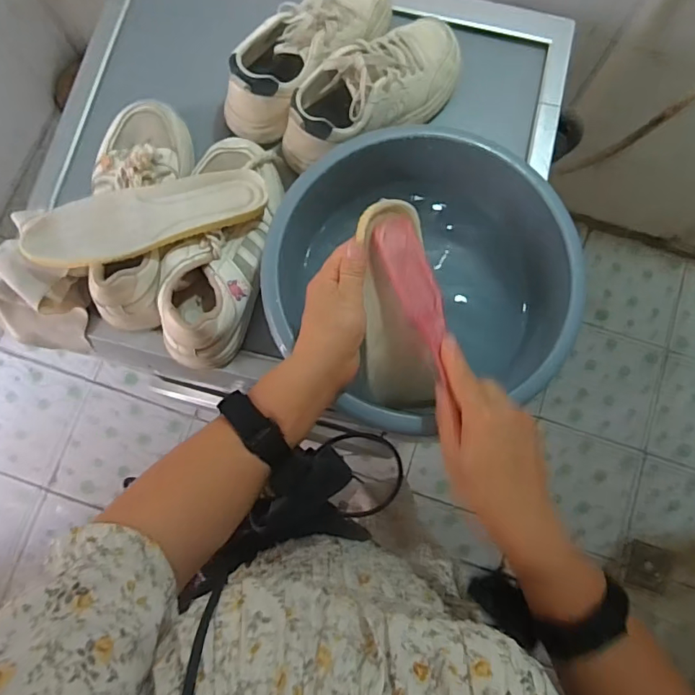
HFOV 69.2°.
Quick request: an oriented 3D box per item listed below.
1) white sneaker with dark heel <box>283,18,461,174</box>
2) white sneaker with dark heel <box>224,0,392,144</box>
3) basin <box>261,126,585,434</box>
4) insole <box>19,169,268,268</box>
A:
[{"bbox_3d":[0.031,-0.294,0.575,0.242,0.083,0.088,-35,81,-6],"label":"white sneaker with dark heel"},{"bbox_3d":[-0.044,-0.347,0.579,0.078,0.085,0.245,42,82,7],"label":"white sneaker with dark heel"},{"bbox_3d":[0.068,-0.068,0.528,0.297,0.124,0.272,-26,80,-5],"label":"basin"},{"bbox_3d":[-0.200,-0.131,0.507,0.234,0.025,0.076,-14,82,-4],"label":"insole"}]

